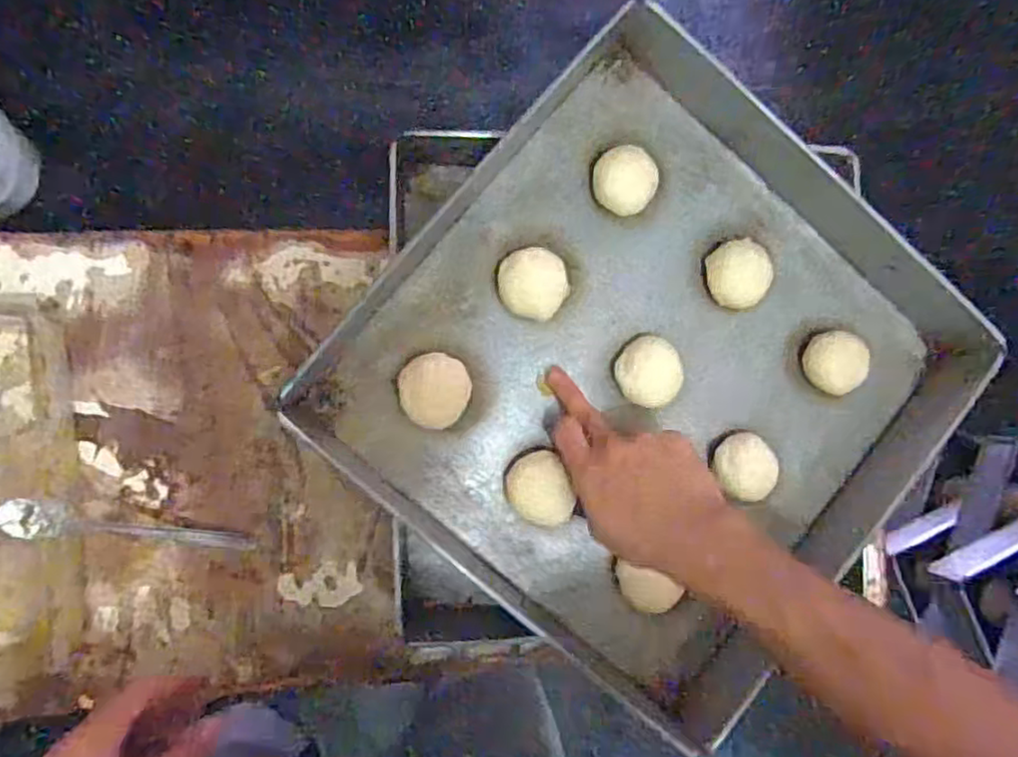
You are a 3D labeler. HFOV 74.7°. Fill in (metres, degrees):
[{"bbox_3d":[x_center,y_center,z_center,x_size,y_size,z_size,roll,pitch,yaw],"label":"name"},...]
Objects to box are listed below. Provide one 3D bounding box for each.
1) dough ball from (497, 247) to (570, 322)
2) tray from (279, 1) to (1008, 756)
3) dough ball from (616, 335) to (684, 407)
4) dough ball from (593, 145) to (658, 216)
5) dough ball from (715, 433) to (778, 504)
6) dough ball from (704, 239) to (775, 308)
[{"bbox_3d":[0.019,-0.076,0.544,0.052,0.026,0.057,0,88,-8],"label":"dough ball"},{"bbox_3d":[0.138,-0.004,0.543,0.438,0.068,0.449,41,85,-6],"label":"tray"},{"bbox_3d":[0.116,-0.006,0.562,0.052,0.032,0.056,0,88,-8],"label":"dough ball"},{"bbox_3d":[0.096,-0.163,0.557,0.053,0.032,0.054,0,88,-8],"label":"dough ball"},{"bbox_3d":[0.195,0.073,0.562,0.051,0.034,0.053,0,88,-8],"label":"dough ball"},{"bbox_3d":[0.197,-0.089,0.576,0.055,0.026,0.057,0,88,-8],"label":"dough ball"}]

